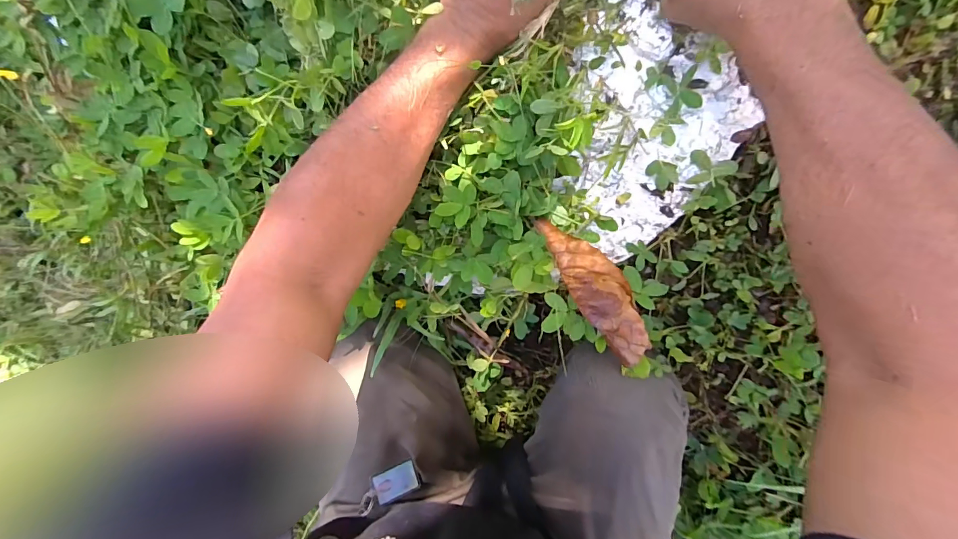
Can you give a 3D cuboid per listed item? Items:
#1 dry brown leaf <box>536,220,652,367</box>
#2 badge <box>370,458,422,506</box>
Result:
[{"bbox_3d":[0.100,0.016,0.361,0.043,0.031,0.140,-34,82,-1],"label":"dry brown leaf"},{"bbox_3d":[-0.099,0.257,0.513,0.056,0.005,0.039,-15,90,-28],"label":"badge"}]

